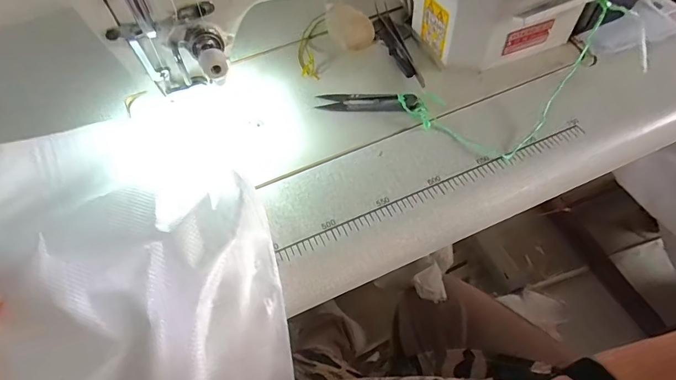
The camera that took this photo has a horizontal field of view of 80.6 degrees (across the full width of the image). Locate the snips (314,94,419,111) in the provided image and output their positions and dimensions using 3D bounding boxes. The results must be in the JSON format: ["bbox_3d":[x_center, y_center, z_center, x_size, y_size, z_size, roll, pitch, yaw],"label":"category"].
[{"bbox_3d":[0.029,-0.089,0.399,0.099,0.007,0.021,6,56,8],"label":"snips"}]

